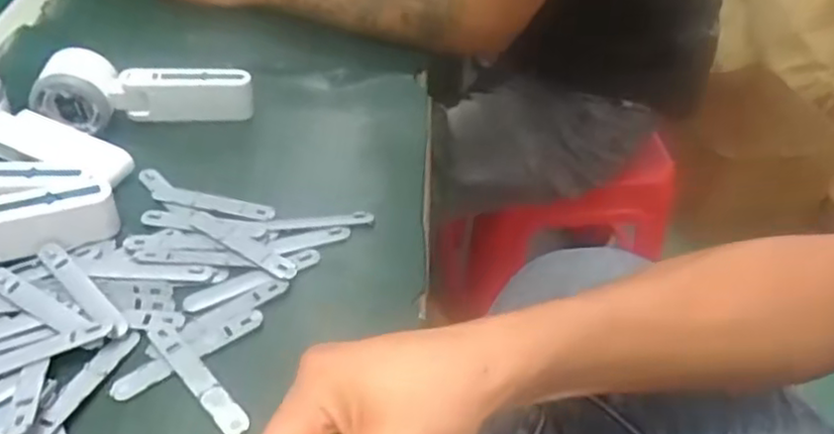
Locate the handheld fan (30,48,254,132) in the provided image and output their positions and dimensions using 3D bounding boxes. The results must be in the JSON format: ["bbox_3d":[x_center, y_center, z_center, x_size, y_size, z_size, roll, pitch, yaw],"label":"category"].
[{"bbox_3d":[-0.224,-0.105,0.563,0.166,0.054,0.047,-5,45,-7],"label":"handheld fan"}]

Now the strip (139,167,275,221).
[{"bbox_3d":[-0.162,-0.015,0.504,0.115,0.006,0.025,15,46,12],"label":"strip"}]

